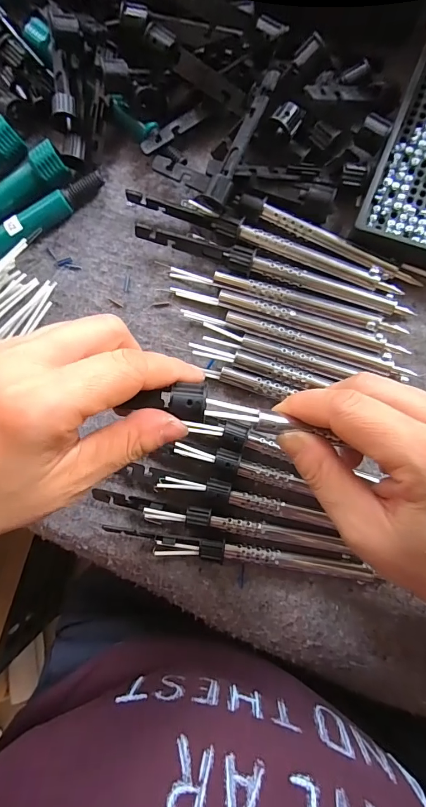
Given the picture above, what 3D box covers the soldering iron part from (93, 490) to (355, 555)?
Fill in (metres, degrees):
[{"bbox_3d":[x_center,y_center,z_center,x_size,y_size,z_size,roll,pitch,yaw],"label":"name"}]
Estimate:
[{"bbox_3d":[0.002,0.080,0.255,0.171,0.010,0.015,7,90,9],"label":"soldering iron part"}]

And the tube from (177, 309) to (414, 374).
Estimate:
[{"bbox_3d":[0.055,-0.043,0.255,0.154,0.007,0.012,17,92,9],"label":"tube"}]

